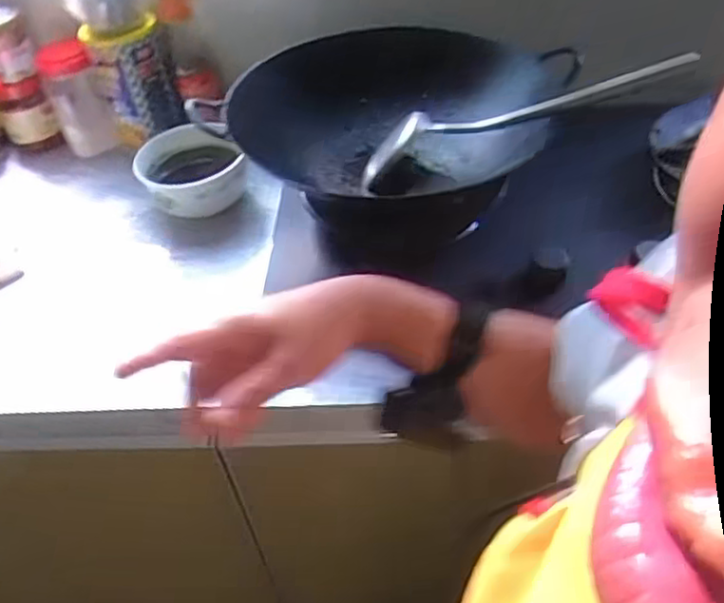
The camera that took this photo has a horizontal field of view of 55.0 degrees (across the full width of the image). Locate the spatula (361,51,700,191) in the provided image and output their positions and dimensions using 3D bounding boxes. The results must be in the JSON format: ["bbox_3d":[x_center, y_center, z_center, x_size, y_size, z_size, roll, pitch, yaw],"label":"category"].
[{"bbox_3d":[0.160,-0.203,0.740,0.372,0.043,0.090,-10,39,30],"label":"spatula"}]

